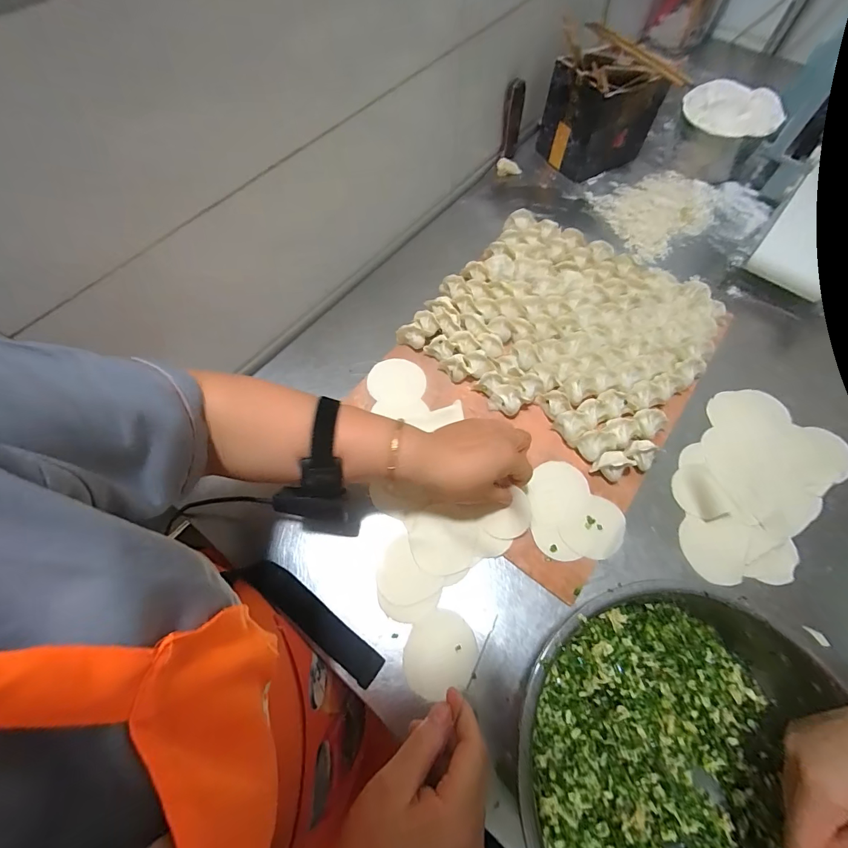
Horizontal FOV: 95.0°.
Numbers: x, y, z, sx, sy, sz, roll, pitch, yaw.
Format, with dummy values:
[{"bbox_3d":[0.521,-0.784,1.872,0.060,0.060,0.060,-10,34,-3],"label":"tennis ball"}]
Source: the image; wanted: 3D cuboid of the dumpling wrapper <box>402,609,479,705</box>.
[{"bbox_3d":[0.016,0.234,0.397,0.075,0.004,0.072,-1,63,3],"label":"dumpling wrapper"}]

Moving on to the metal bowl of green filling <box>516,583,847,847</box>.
[{"bbox_3d":[0.204,0.283,0.317,0.254,0.099,0.265,0,65,1],"label":"metal bowl of green filling"}]

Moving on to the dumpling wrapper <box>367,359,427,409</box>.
[{"bbox_3d":[-0.037,-0.054,0.520,0.076,0.004,0.075,-4,62,5],"label":"dumpling wrapper"}]

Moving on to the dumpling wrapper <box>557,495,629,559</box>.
[{"bbox_3d":[0.193,0.117,0.446,0.069,0.004,0.073,0,68,0],"label":"dumpling wrapper"}]

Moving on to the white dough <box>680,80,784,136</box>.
[{"bbox_3d":[0.510,-0.520,0.643,0.144,0.027,0.112,33,70,15],"label":"white dough"}]

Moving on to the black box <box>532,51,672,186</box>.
[{"bbox_3d":[0.296,-0.534,0.656,0.141,0.149,0.137,-35,70,-14],"label":"black box"}]

